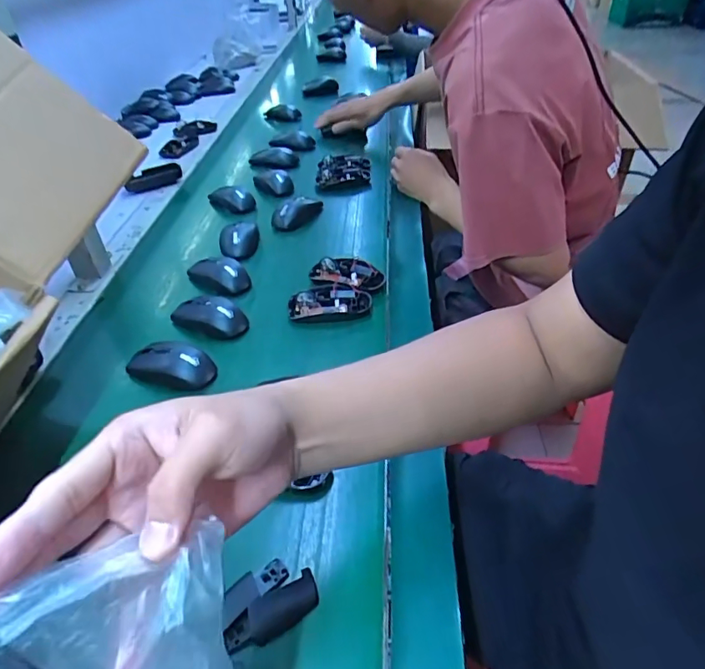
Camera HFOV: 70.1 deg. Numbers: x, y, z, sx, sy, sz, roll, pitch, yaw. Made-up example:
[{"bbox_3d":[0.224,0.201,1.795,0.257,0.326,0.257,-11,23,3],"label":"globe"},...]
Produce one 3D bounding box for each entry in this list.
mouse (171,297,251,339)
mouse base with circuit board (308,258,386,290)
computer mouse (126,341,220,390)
[{"bbox_3d":[-0.179,-0.024,0.624,0.100,0.026,0.050,13,42,17],"label":"mouse"},{"bbox_3d":[-0.007,-0.084,0.689,0.104,0.020,0.053,9,41,14],"label":"mouse base with circuit board"},{"bbox_3d":[-0.202,0.033,0.560,0.095,0.030,0.052,15,43,20],"label":"computer mouse"}]

